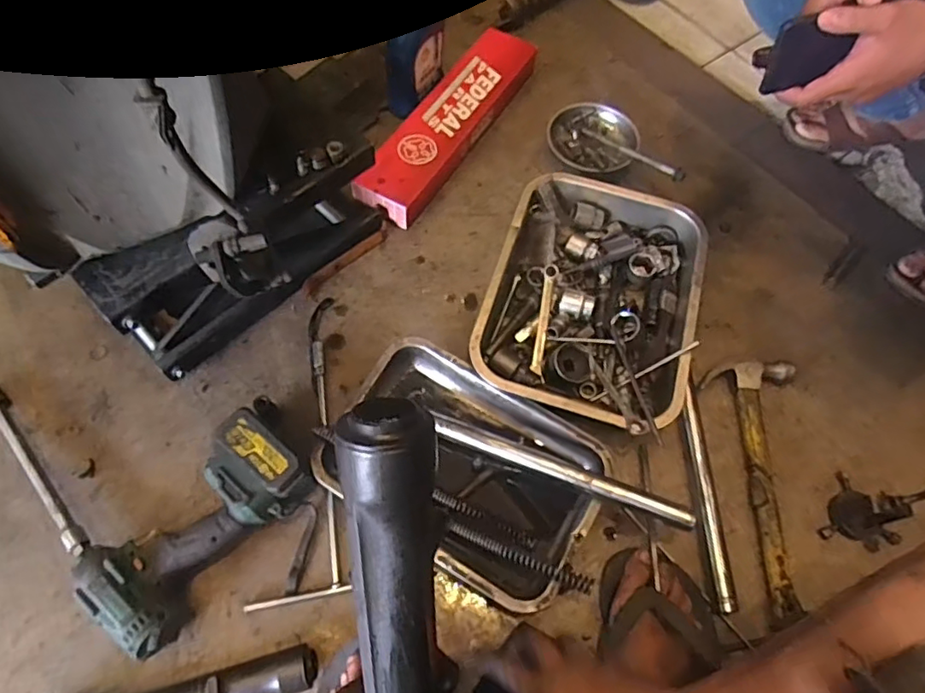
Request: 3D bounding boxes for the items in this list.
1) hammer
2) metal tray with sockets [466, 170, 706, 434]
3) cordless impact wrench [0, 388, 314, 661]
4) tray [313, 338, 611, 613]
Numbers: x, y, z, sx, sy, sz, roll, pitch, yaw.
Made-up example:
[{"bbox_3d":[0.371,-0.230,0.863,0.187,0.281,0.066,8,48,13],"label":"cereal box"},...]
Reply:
[{"bbox_3d":[0.380,0.166,0.702,0.121,0.031,0.317,-1,64,-2],"label":"hammer"},{"bbox_3d":[0.177,-0.062,0.791,0.267,0.086,0.363,16,64,6],"label":"metal tray with sockets"},{"bbox_3d":[-0.367,0.110,0.666,0.252,0.080,0.389,-39,71,-19],"label":"cordless impact wrench"},{"bbox_3d":[0.003,0.145,0.677,0.304,0.054,0.224,24,65,10],"label":"tray"}]

